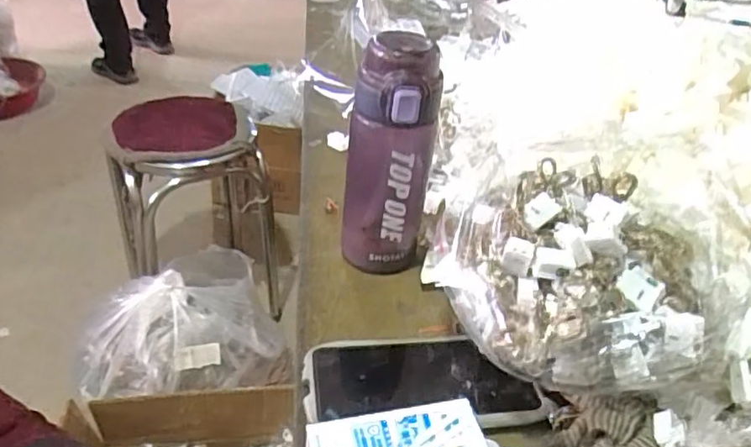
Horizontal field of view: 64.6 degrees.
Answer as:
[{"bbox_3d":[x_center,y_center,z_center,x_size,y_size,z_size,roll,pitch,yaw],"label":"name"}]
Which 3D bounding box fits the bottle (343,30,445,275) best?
[{"bbox_3d":[0.010,-0.048,0.501,0.070,0.206,0.059,11,36,5],"label":"bottle"}]

